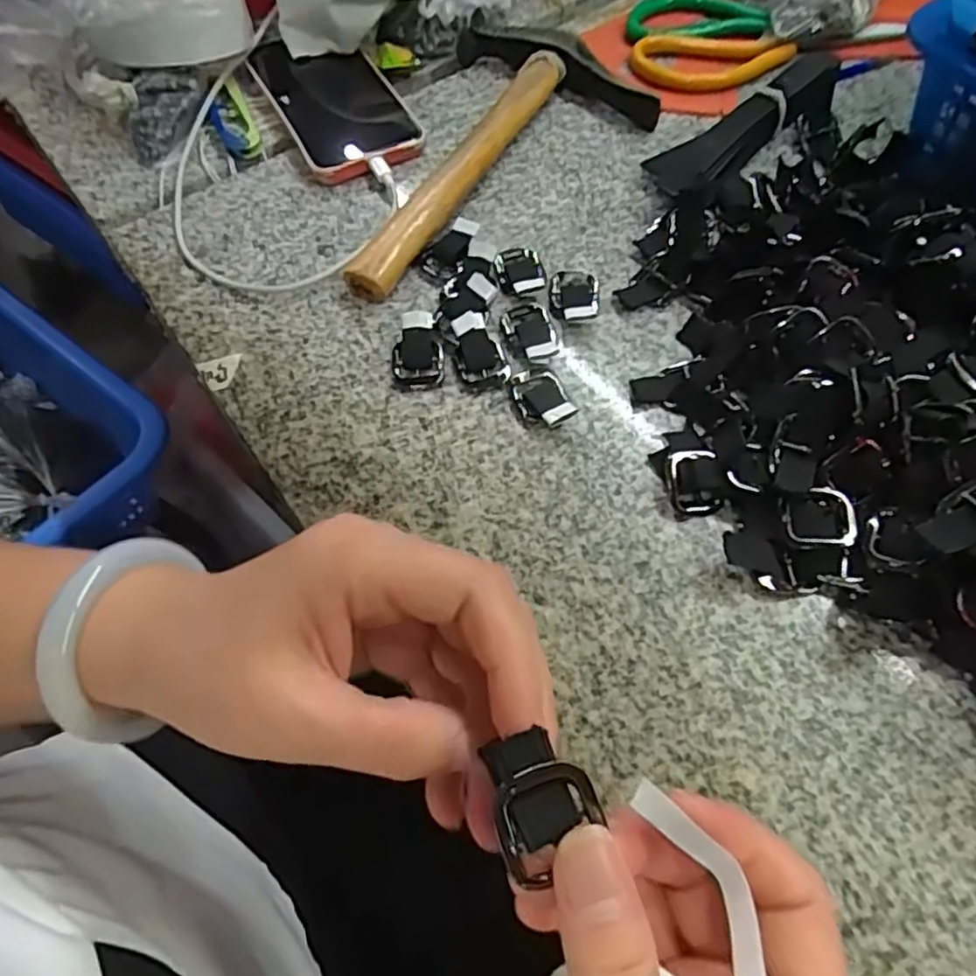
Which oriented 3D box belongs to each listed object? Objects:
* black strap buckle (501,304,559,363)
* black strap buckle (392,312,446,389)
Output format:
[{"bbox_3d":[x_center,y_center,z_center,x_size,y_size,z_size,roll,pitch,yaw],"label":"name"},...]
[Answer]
[{"bbox_3d":[0.022,-0.080,0.350,0.024,0.005,0.038,-14,62,-5],"label":"black strap buckle"},{"bbox_3d":[-0.036,-0.068,0.342,0.026,0.017,0.035,-13,62,-4],"label":"black strap buckle"}]

